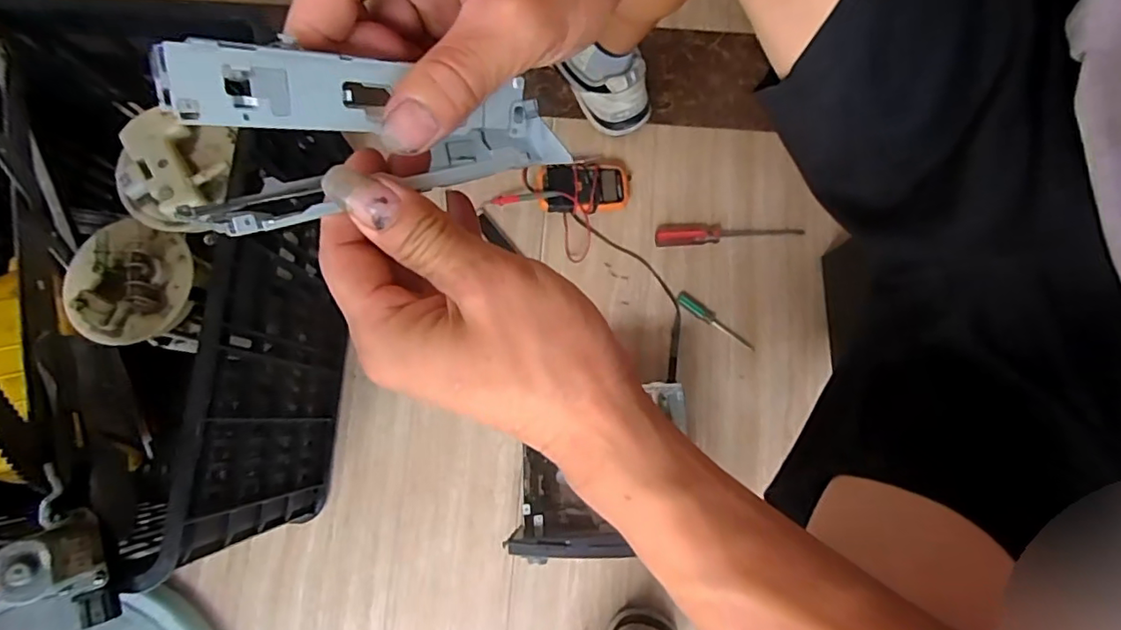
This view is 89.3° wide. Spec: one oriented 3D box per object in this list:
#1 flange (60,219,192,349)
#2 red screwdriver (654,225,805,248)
[{"bbox_3d":[-0.393,-0.028,0.519,0.092,0.034,0.111,21,80,4],"label":"flange"},{"bbox_3d":[0.224,-0.113,0.761,0.196,0.022,0.032,-4,80,-1],"label":"red screwdriver"}]

